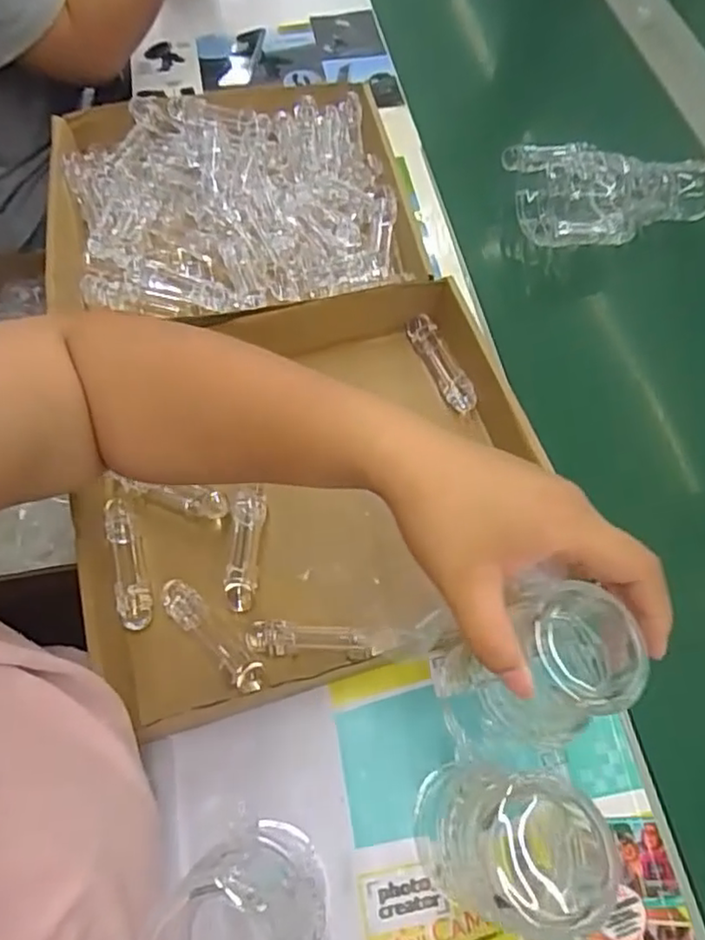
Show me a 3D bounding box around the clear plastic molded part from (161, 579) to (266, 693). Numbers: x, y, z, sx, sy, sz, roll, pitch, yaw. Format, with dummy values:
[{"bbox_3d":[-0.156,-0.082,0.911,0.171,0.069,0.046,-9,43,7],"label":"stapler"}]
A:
[{"bbox_3d":[-0.093,0.110,0.427,0.093,0.014,0.021,40,69,18],"label":"clear plastic molded part"}]

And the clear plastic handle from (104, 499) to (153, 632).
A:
[{"bbox_3d":[-0.157,0.064,0.446,0.022,0.015,0.091,-17,64,-9],"label":"clear plastic handle"}]

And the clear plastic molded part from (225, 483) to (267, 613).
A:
[{"bbox_3d":[-0.076,0.055,0.457,0.022,0.018,0.086,3,63,1],"label":"clear plastic molded part"}]

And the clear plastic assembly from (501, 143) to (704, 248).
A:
[{"bbox_3d":[0.249,-0.256,0.610,0.191,0.056,0.115,-4,63,-3],"label":"clear plastic assembly"}]

